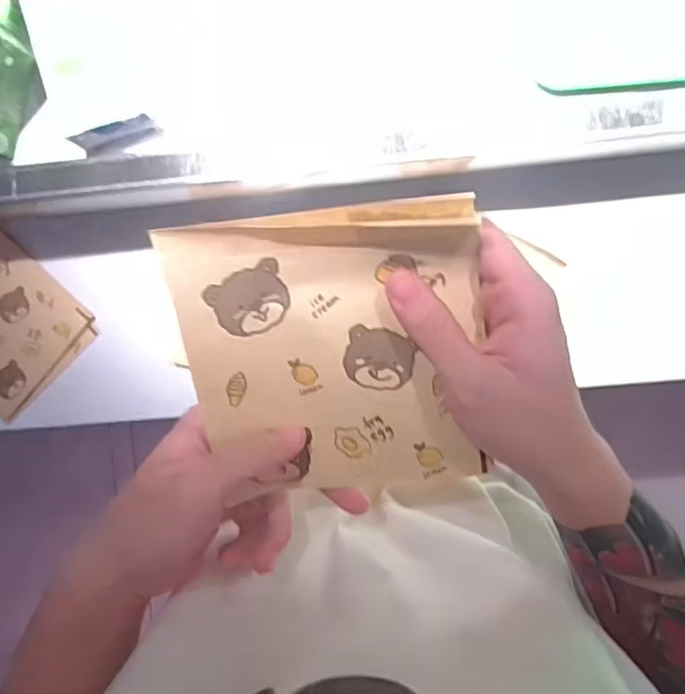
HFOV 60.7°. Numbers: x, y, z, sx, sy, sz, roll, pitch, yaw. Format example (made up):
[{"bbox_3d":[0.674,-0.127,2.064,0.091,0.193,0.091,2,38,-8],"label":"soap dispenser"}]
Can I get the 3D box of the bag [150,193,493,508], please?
[{"bbox_3d":[-0.003,0.005,0.276,0.135,0.012,0.136,-7,109,5],"label":"bag"}]

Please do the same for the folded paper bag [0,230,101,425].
[{"bbox_3d":[-0.346,-0.026,0.592,0.145,0.018,0.158,-45,90,6],"label":"folded paper bag"}]

